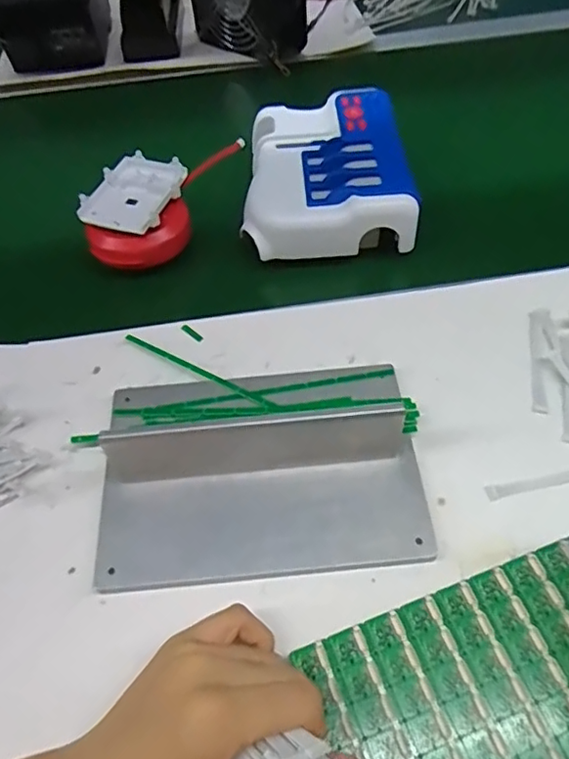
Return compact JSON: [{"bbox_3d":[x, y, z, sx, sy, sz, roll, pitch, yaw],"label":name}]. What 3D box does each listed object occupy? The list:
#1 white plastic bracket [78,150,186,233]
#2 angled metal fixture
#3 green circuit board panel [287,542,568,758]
[{"bbox_3d":[-0.122,-0.154,0.474,0.064,0.014,0.085,15,60,14],"label":"white plastic bracket"},{"bbox_3d":[-0.015,0.042,0.351,0.201,0.056,0.139,-5,56,-1],"label":"angled metal fixture"},{"bbox_3d":[0.107,0.158,0.286,0.176,0.006,0.110,-18,57,-10],"label":"green circuit board panel"}]

